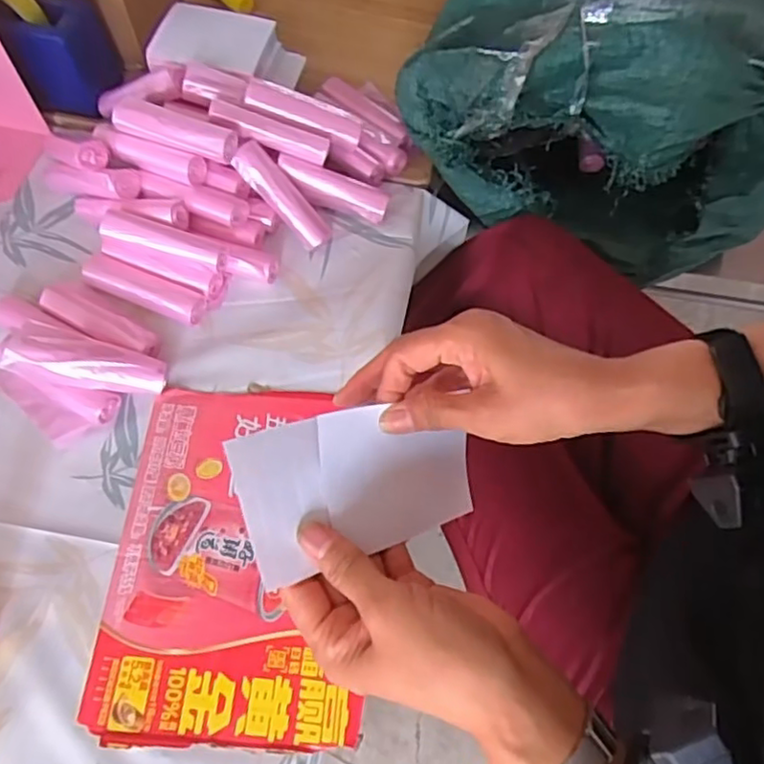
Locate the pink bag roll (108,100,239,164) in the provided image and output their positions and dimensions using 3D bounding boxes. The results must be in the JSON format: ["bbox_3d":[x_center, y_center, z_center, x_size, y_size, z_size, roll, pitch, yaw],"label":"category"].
[{"bbox_3d":[-0.196,-0.236,0.611,0.123,0.024,0.026,19,65,7],"label":"pink bag roll"}]

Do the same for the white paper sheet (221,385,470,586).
[{"bbox_3d":[-0.009,0.054,0.371,0.145,0.008,0.076,-11,89,-32],"label":"white paper sheet"}]

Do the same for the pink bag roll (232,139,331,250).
[{"bbox_3d":[-0.097,-0.182,0.641,0.116,0.022,0.033,48,69,-11],"label":"pink bag roll"}]

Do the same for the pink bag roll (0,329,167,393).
[{"bbox_3d":[-0.251,-0.018,0.557,0.128,0.023,0.035,12,61,-20],"label":"pink bag roll"}]

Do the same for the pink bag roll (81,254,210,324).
[{"bbox_3d":[-0.230,-0.090,0.622,0.134,0.021,0.033,23,65,11],"label":"pink bag roll"}]

